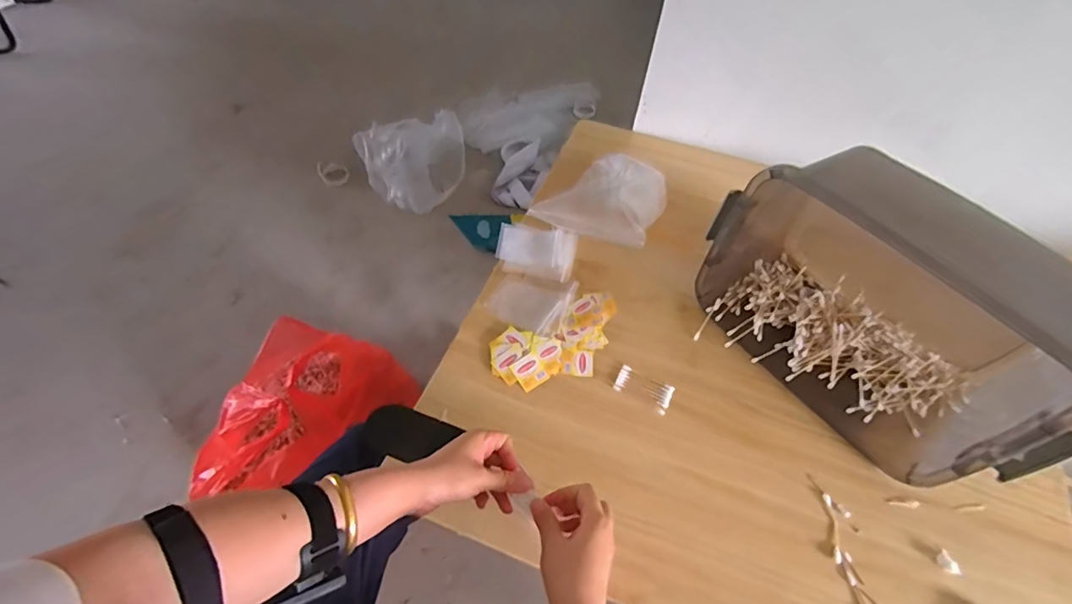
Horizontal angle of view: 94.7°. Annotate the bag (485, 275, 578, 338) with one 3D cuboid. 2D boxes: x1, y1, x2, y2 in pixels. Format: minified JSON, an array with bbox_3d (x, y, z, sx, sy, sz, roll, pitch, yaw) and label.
[{"bbox_3d":[-0.007,-0.003,0.733,0.113,0.009,0.097,21,56,11],"label":"bag"}]

